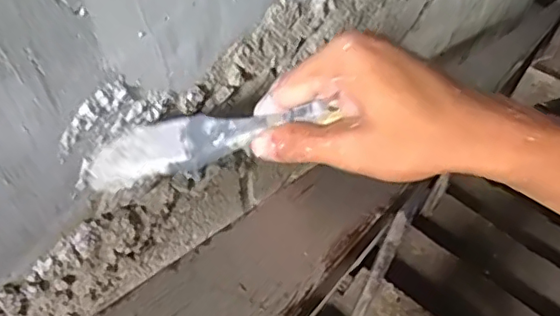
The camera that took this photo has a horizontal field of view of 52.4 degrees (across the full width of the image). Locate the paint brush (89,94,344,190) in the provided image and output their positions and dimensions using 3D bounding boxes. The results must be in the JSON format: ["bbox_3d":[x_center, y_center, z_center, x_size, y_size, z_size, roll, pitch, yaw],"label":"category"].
[{"bbox_3d":[-0.040,-0.014,0.330,0.150,0.008,0.038,-13,59,11],"label":"paint brush"}]

